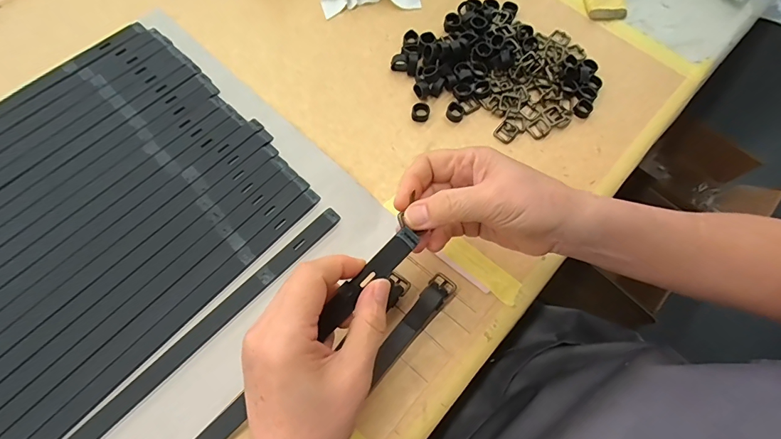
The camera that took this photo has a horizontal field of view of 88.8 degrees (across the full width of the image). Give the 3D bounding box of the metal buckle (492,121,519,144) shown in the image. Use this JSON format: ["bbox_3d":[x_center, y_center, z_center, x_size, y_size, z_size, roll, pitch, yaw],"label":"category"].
[{"bbox_3d":[0.117,-0.090,0.401,0.020,0.004,0.024,44,72,10],"label":"metal buckle"}]

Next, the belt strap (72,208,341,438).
[{"bbox_3d":[-0.194,0.132,0.302,0.018,0.005,0.398,43,74,13],"label":"belt strap"}]

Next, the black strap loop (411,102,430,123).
[{"bbox_3d":[0.031,-0.109,0.404,0.017,0.007,0.021,16,70,1],"label":"black strap loop"}]

